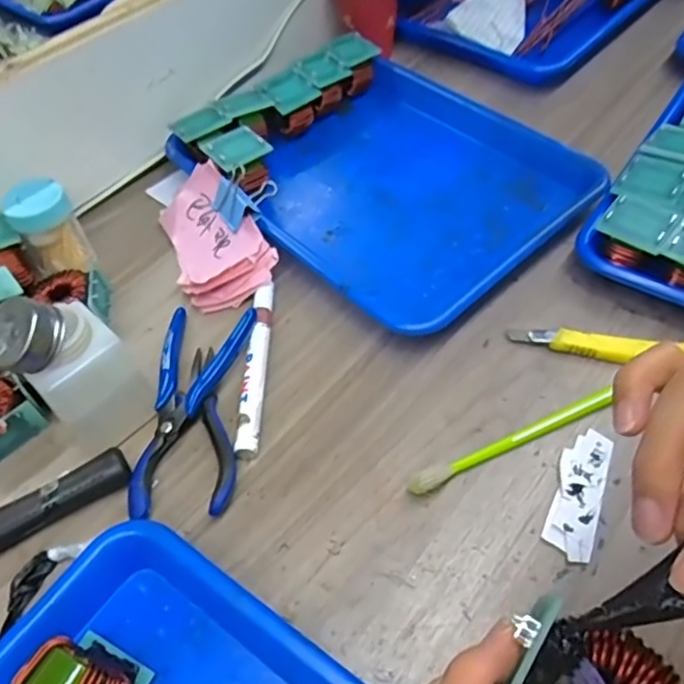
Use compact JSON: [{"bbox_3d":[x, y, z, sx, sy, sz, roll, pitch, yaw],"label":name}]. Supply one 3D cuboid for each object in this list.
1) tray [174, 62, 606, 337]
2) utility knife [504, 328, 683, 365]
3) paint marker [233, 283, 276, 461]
[{"bbox_3d":[0.045,-0.141,0.512,0.244,0.029,0.277,-37,59,-22],"label":"tray"},{"bbox_3d":[0.186,0.003,0.409,0.140,0.014,0.020,5,54,7],"label":"utility knife"},{"bbox_3d":[-0.058,0.015,0.415,0.016,0.015,0.136,-2,53,3],"label":"paint marker"}]

